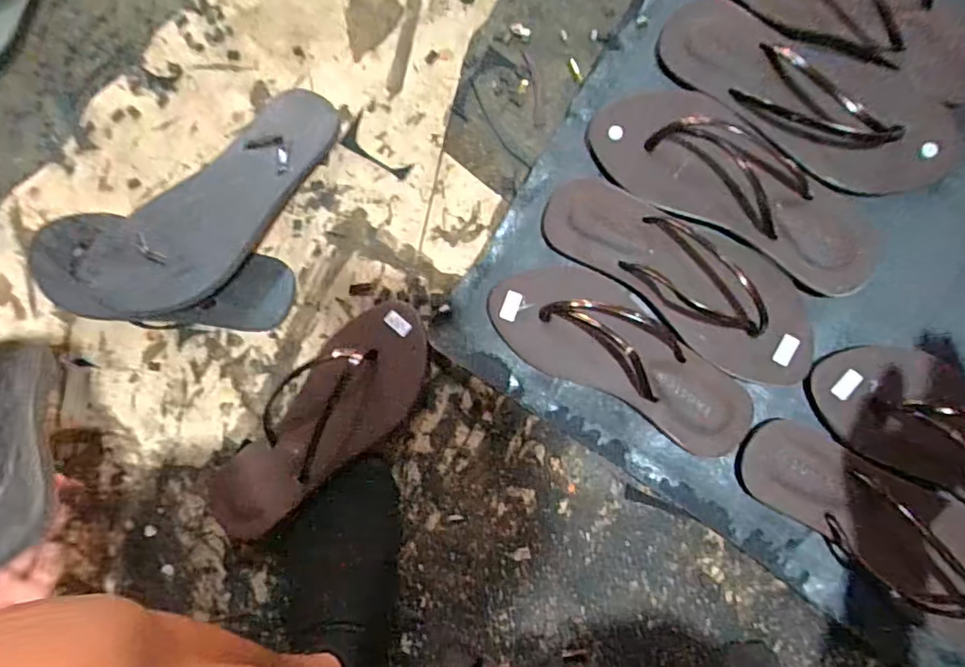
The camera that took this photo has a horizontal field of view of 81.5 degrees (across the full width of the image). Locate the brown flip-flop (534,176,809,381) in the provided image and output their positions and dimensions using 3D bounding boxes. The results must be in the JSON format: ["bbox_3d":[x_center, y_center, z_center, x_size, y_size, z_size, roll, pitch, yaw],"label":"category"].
[{"bbox_3d":[0.171,-0.051,0.478,0.252,0.030,0.087,38,94,5],"label":"brown flip-flop"}]

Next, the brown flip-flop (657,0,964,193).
[{"bbox_3d":[0.274,-0.204,0.468,0.255,0.031,0.093,35,94,5],"label":"brown flip-flop"}]

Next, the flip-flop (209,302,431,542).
[{"bbox_3d":[-0.151,0.088,0.508,0.266,0.047,0.096,-45,85,5],"label":"flip-flop"}]

